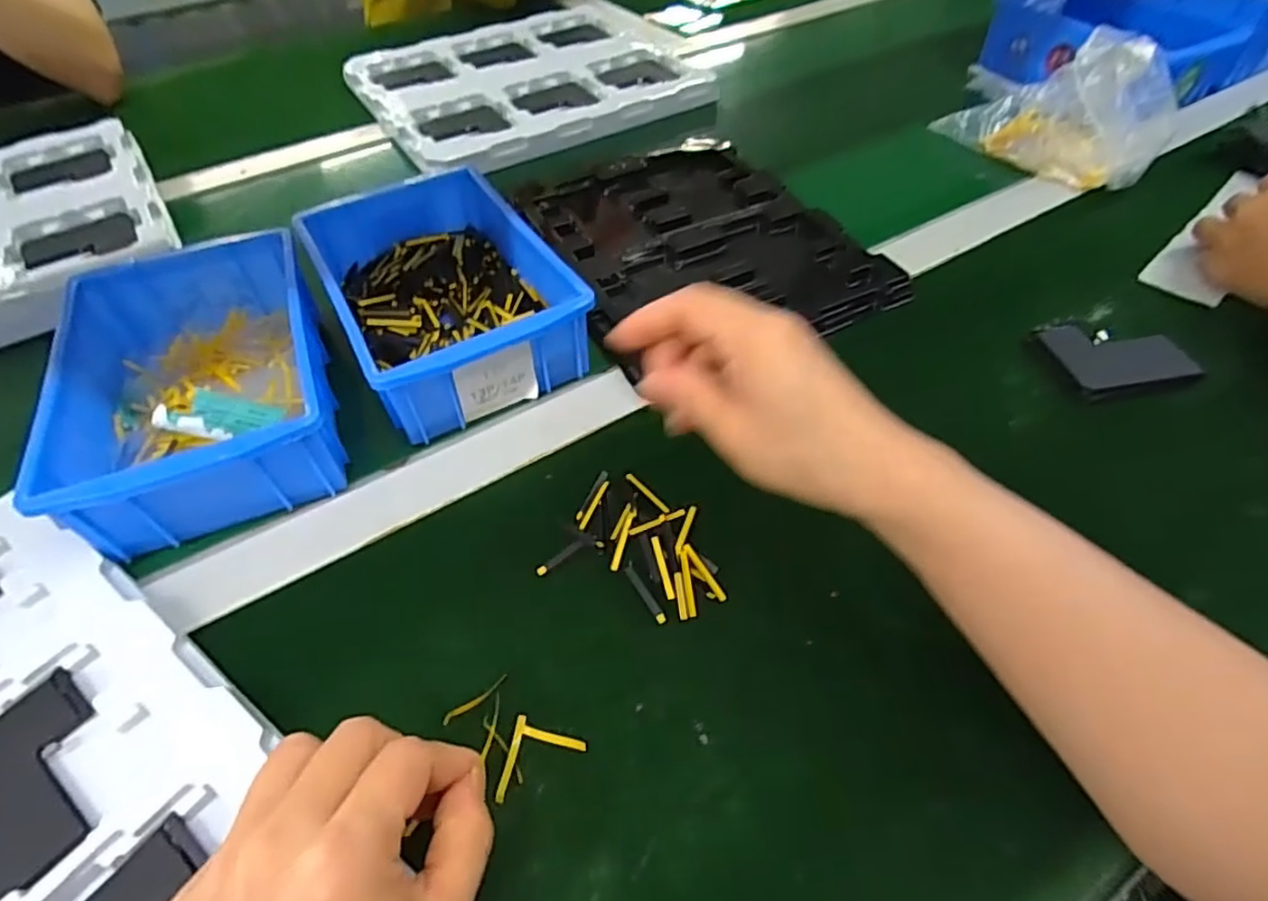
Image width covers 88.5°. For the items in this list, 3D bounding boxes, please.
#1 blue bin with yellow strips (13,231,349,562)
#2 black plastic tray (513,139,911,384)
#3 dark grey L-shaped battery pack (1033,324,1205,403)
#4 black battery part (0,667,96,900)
[{"bbox_3d":[-0.254,-0.047,0.384,0.127,0.053,0.198,-19,53,-13],"label":"blue bin with yellow strips"},{"bbox_3d":[0.048,-0.169,0.517,0.221,0.019,0.259,-18,52,-13],"label":"black plastic tray"},{"bbox_3d":[0.311,-0.062,0.421,0.083,0.008,0.057,-8,55,-6],"label":"dark grey L-shaped battery pack"},{"bbox_3d":[-0.251,0.138,0.270,0.077,0.006,0.061,29,57,24],"label":"black battery part"}]

